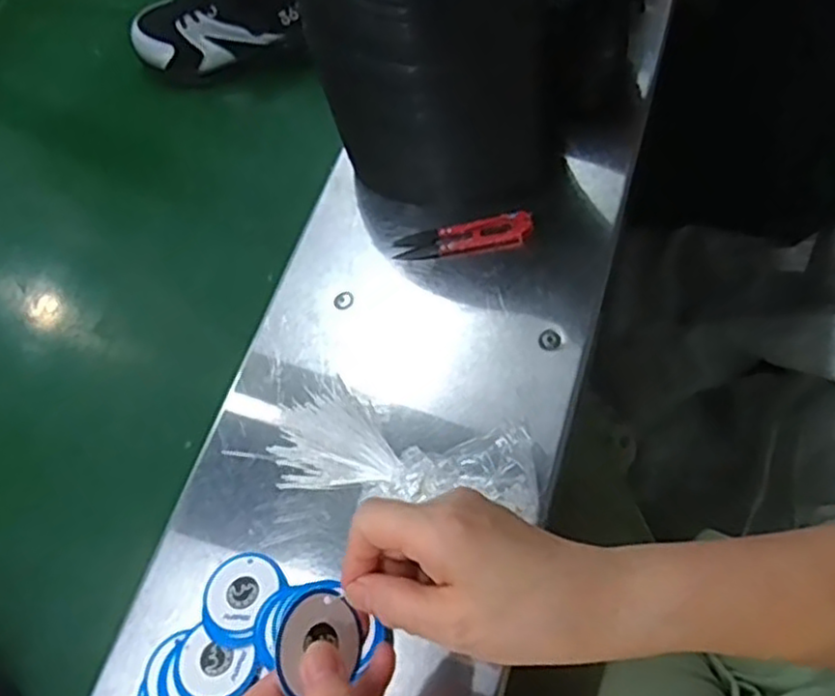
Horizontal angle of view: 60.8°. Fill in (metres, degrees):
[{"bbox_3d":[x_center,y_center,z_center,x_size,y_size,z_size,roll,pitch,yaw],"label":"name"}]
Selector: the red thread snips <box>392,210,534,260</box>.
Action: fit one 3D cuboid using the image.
[{"bbox_3d":[0.033,-0.081,0.522,0.101,0.008,0.025,-9,72,12],"label":"red thread snips"}]

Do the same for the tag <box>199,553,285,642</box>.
[{"bbox_3d":[-0.110,0.150,0.435,0.047,0.004,0.050,-5,53,6],"label":"tag"}]

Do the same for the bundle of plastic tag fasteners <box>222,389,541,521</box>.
[{"bbox_3d":[-0.018,0.064,0.451,0.188,0.024,0.063,5,72,21],"label":"bundle of plastic tag fasteners"}]

